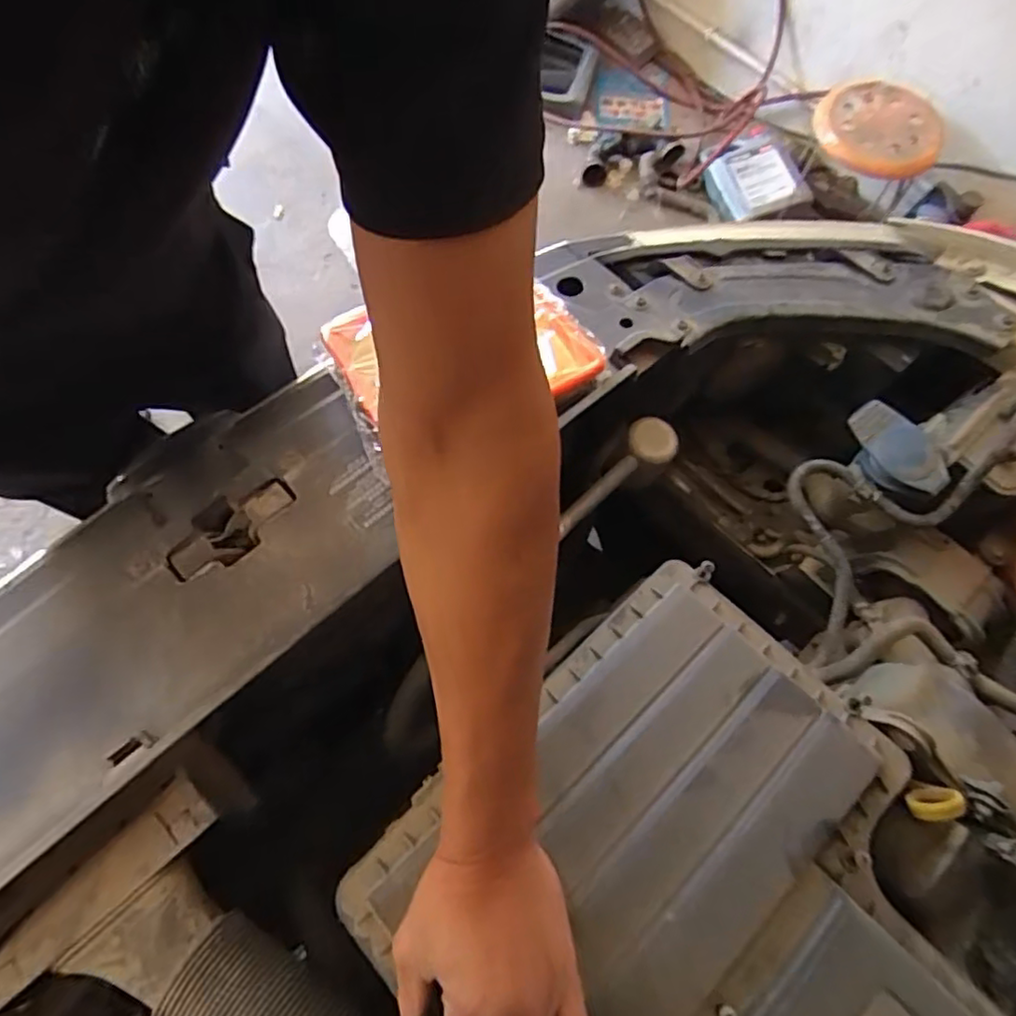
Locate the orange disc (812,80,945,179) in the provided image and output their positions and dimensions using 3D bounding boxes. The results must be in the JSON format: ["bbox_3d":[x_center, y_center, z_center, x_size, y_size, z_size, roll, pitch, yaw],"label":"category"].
[{"bbox_3d":[0.742,-0.769,1.322,0.184,0.038,0.253,-37,69,7],"label":"orange disc"}]

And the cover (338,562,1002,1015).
[{"bbox_3d":[0.123,0.249,0.401,0.330,0.066,0.342,-37,74,-16],"label":"cover"}]

